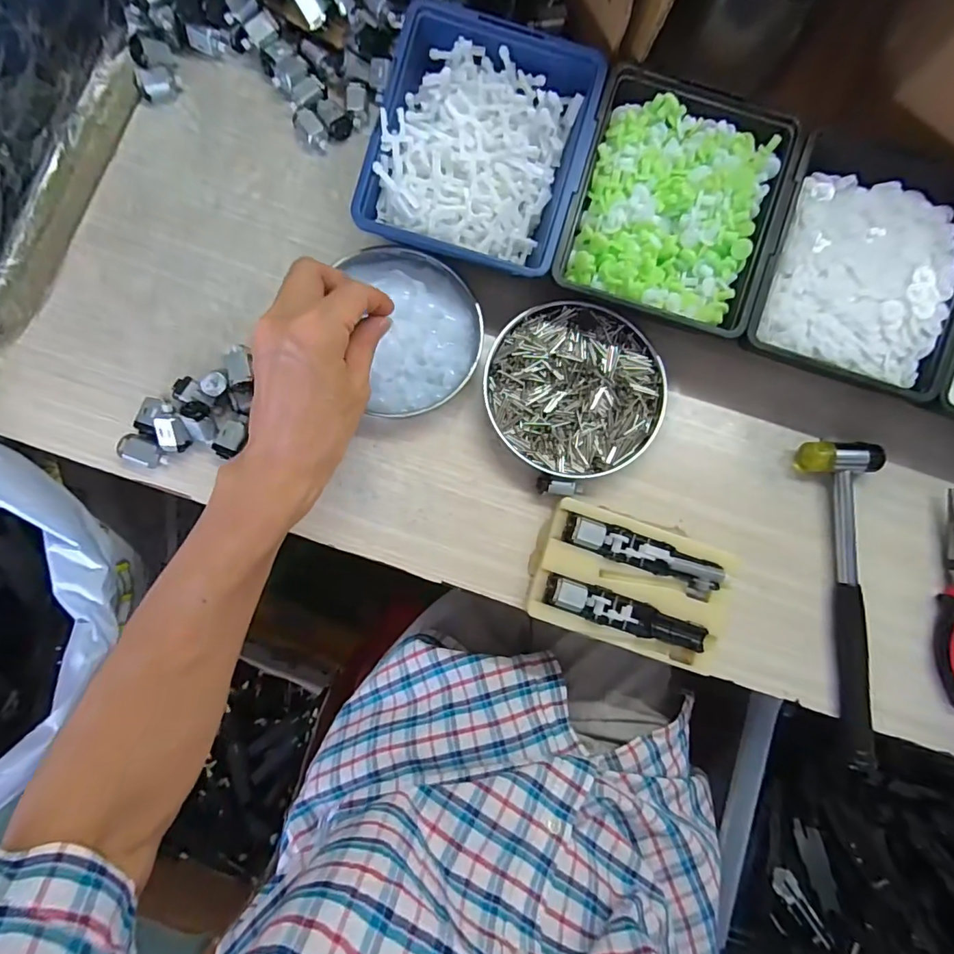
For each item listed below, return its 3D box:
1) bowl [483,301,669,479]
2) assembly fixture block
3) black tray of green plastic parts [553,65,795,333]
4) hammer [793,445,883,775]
[{"bbox_3d":[0.074,-0.065,0.378,0.131,0.024,0.129,1,82,-4],"label":"bowl"},{"bbox_3d":[0.115,0.079,0.359,0.138,0.028,0.089,19,82,-1],"label":"assembly fixture block"},{"bbox_3d":[0.142,-0.195,0.363,0.140,0.054,0.162,17,82,-2],"label":"black tray of green plastic parts"},{"bbox_3d":[0.290,0.092,0.371,0.056,0.023,0.240,-4,83,-5],"label":"hammer"}]

